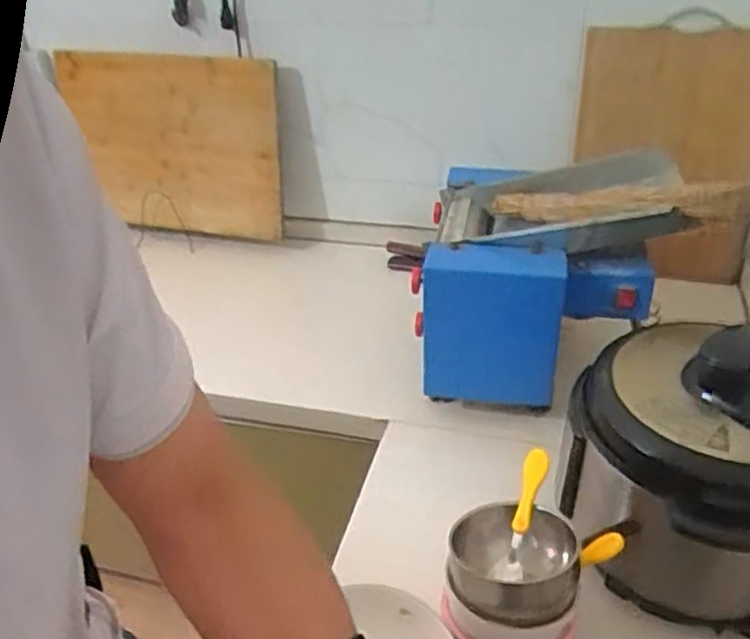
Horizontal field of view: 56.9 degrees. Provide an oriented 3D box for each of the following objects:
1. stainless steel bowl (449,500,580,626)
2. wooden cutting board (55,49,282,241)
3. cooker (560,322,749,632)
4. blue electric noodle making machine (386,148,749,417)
[{"bbox_3d":[0.128,0.220,0.641,0.116,0.061,0.111,-1,34,3],"label":"stainless steel bowl"},{"bbox_3d":[-0.404,-0.344,1.395,0.438,0.372,0.030,9,34,17],"label":"wooden cutting board"},{"bbox_3d":[0.340,0.147,0.726,0.244,0.253,0.252,-2,34,2],"label":"cooker"},{"bbox_3d":[0.273,-0.066,1.006,0.389,0.316,0.286,6,35,13],"label":"blue electric noodle making machine"}]

